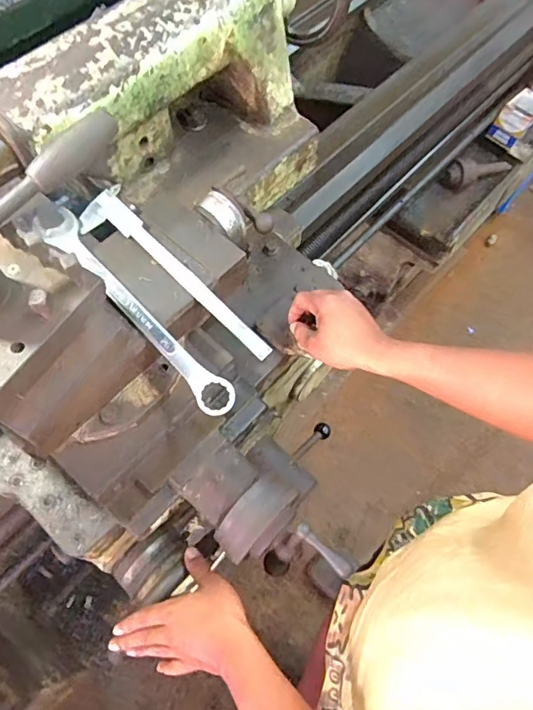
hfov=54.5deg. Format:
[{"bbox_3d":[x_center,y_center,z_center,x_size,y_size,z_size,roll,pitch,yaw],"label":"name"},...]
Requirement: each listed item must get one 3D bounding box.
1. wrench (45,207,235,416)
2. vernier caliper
[{"bbox_3d":[-0.141,-0.051,0.549,0.041,0.017,0.301,-39,71,-17],"label":"wrench"},{"bbox_3d":[-0.105,-0.090,0.569,0.058,0.014,0.283,-42,72,-18],"label":"vernier caliper"}]

